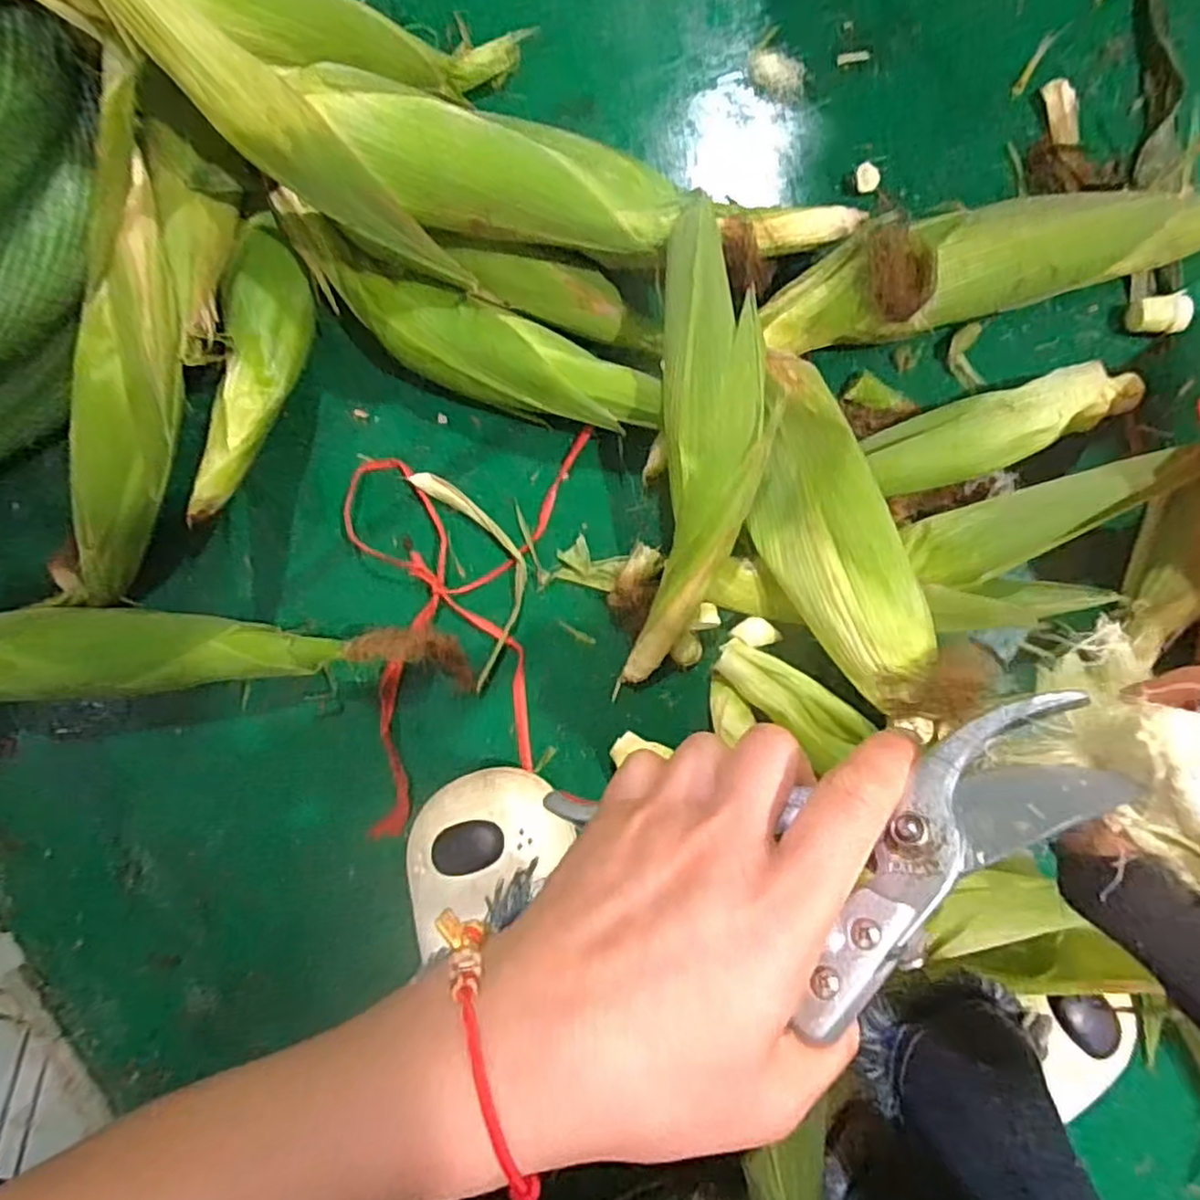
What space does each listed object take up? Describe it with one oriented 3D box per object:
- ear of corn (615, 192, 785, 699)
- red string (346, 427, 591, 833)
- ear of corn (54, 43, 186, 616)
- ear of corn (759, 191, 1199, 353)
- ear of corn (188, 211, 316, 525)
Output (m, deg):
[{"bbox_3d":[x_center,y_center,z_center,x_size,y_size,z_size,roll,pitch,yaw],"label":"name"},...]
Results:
[{"bbox_3d":[0.061,-0.087,0.453,0.082,0.050,0.307,6,100,9],"label":"ear of corn"},{"bbox_3d":[-0.090,0.027,0.516,0.183,0.017,0.277,-6,87,6],"label":"red string"},{"bbox_3d":[-0.321,-0.142,0.477,0.081,0.048,0.363,23,113,9],"label":"ear of corn"},{"bbox_3d":[0.260,-0.216,0.446,0.312,0.058,0.061,-11,86,4],"label":"ear of corn"},{"bbox_3d":[-0.241,-0.159,0.483,0.044,0.068,0.219,8,89,7],"label":"ear of corn"}]

